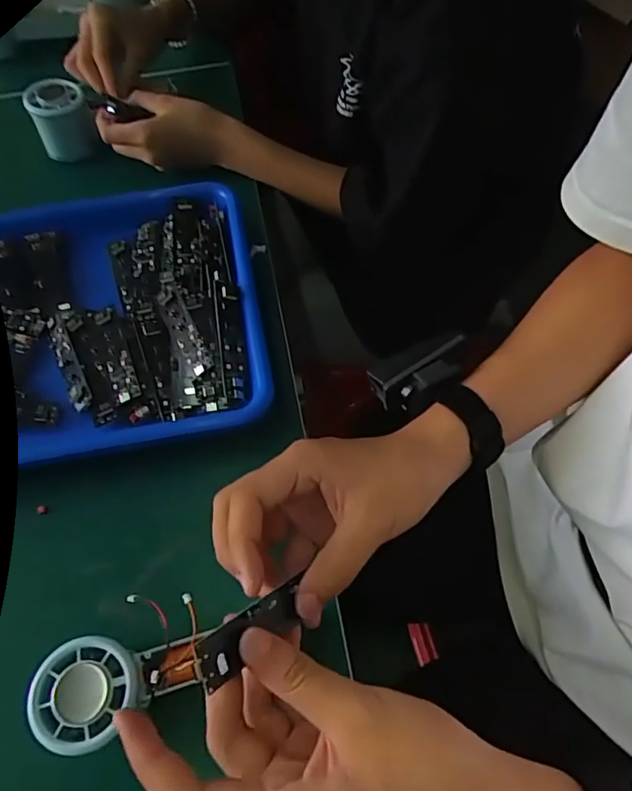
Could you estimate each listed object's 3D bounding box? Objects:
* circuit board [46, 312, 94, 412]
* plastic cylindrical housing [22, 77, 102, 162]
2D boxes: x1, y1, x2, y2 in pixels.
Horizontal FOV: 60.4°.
[{"bbox_3d":[-0.200,-0.030,0.436,0.018,0.008,0.095,-27,65,-10],"label":"circuit board"},{"bbox_3d":[-0.257,-0.282,0.551,0.055,0.061,0.053,-1,63,3],"label":"plastic cylindrical housing"}]

